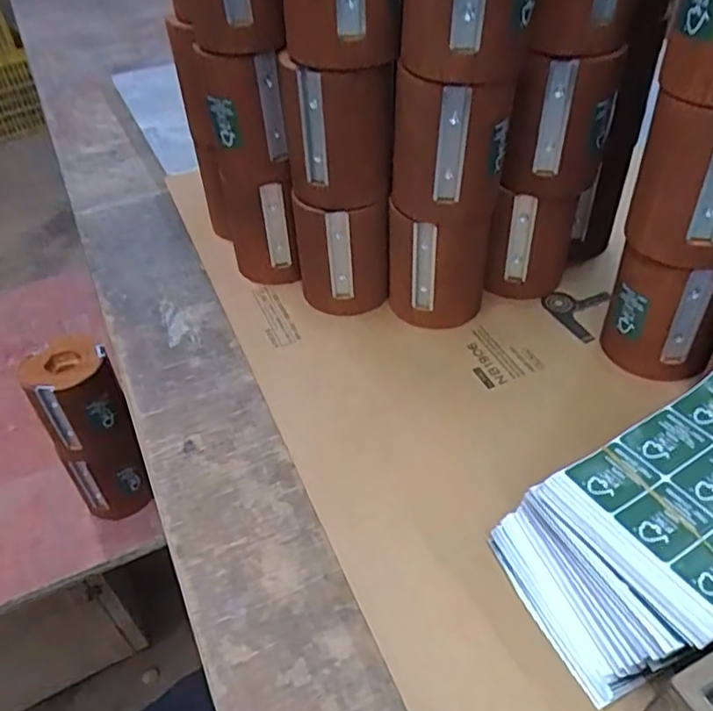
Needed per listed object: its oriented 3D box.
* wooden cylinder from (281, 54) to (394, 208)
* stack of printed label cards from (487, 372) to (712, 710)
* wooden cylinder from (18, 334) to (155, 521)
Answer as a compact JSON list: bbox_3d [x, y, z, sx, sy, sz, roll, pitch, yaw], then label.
[{"bbox_3d":[-0.014,-0.170,0.481,0.078,0.096,0.062,-8,43,-3],"label":"wooden cylinder"},{"bbox_3d":[0.177,0.095,0.351,0.183,0.063,0.117,-24,46,-19],"label":"stack of printed label cards"},{"bbox_3d":[-0.266,0.085,0.659,0.079,0.209,0.081,-26,46,-21],"label":"wooden cylinder"}]

